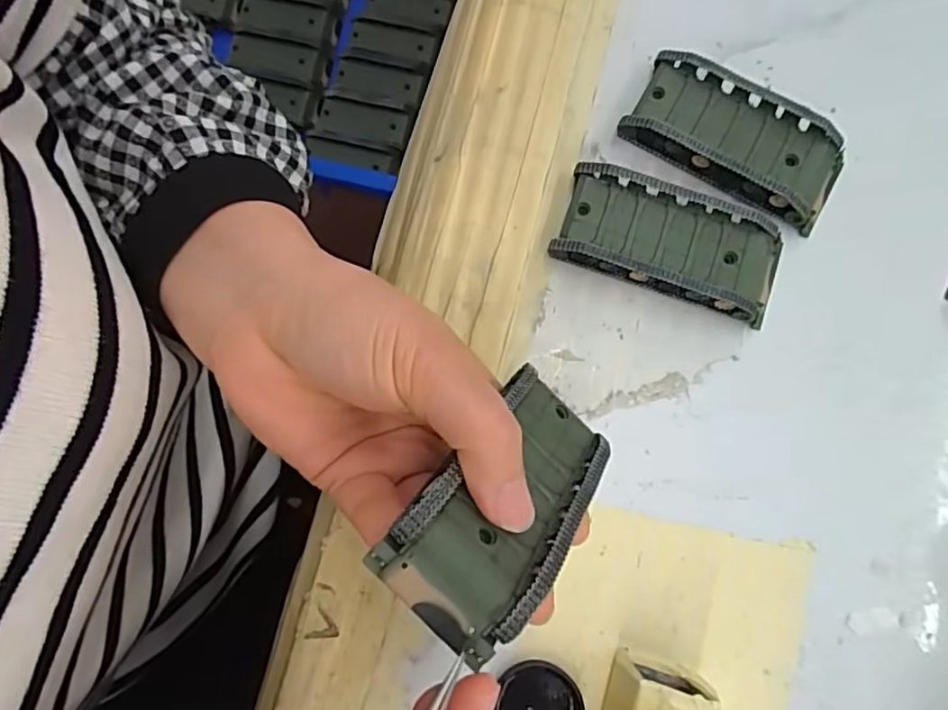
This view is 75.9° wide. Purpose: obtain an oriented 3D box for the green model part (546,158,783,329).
[{"bbox_3d":[0.086,-0.049,0.263,0.095,0.018,0.045,18,80,0],"label":"green model part"}]

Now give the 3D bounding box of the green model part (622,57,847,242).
[{"bbox_3d":[0.118,-0.097,0.273,0.094,0.018,0.046,30,80,2],"label":"green model part"}]

